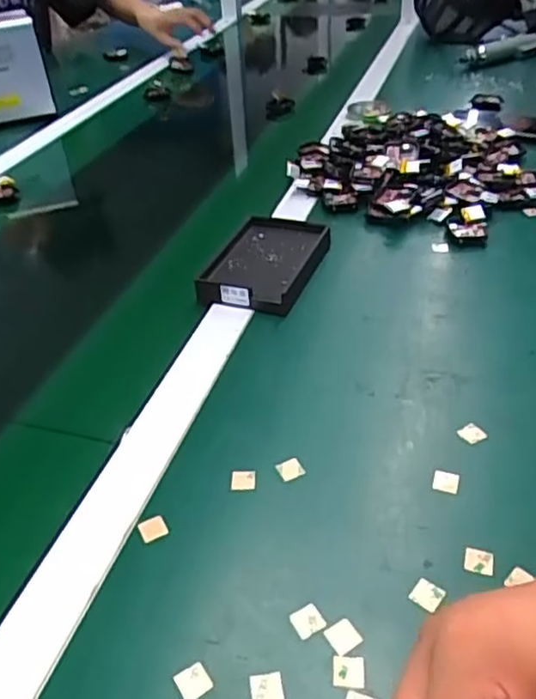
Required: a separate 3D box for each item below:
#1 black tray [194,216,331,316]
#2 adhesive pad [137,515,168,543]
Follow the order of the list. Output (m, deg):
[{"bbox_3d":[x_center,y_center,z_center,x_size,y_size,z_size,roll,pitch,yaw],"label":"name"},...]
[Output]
[{"bbox_3d":[-0.002,-0.088,0.636,0.095,0.023,0.141,10,40,17],"label":"black tray"},{"bbox_3d":[-0.072,0.111,0.403,0.017,0.004,0.017,-20,40,-19],"label":"adhesive pad"}]

